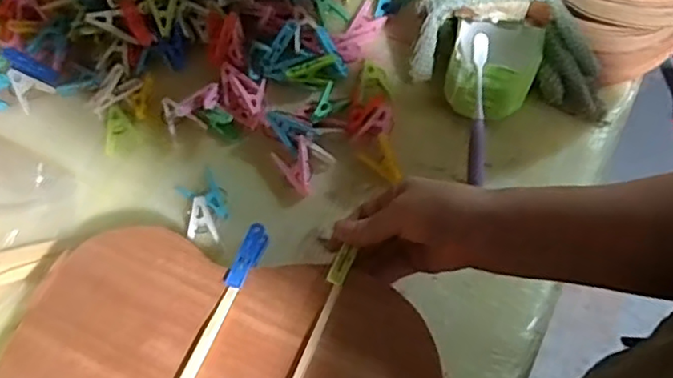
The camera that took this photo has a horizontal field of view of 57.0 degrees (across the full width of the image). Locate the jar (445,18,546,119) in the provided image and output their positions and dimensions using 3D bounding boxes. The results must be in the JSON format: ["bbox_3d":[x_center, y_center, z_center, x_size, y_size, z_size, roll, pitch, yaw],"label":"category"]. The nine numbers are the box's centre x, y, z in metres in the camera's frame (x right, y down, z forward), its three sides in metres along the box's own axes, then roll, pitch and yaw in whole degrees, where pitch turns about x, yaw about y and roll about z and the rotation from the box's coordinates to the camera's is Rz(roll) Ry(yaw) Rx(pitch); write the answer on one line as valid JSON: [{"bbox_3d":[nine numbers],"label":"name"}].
[{"bbox_3d":[0.142,-0.109,0.576,0.075,0.080,0.057,11,64,8],"label":"jar"}]

